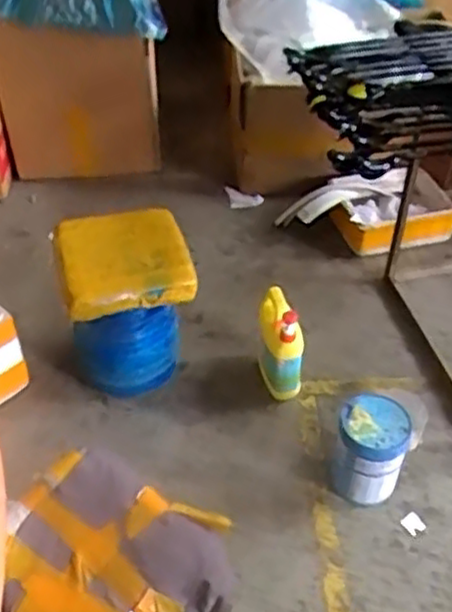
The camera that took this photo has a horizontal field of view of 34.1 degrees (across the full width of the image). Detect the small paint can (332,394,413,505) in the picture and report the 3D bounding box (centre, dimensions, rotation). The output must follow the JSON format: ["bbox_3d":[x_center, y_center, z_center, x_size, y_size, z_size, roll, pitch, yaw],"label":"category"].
[{"bbox_3d":[0.270,0.268,1.373,0.124,0.186,0.127,-1,44,1],"label":"small paint can"}]

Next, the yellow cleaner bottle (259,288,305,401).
[{"bbox_3d":[0.112,0.091,1.532,0.084,0.261,0.117,-2,44,-1],"label":"yellow cleaner bottle"}]

